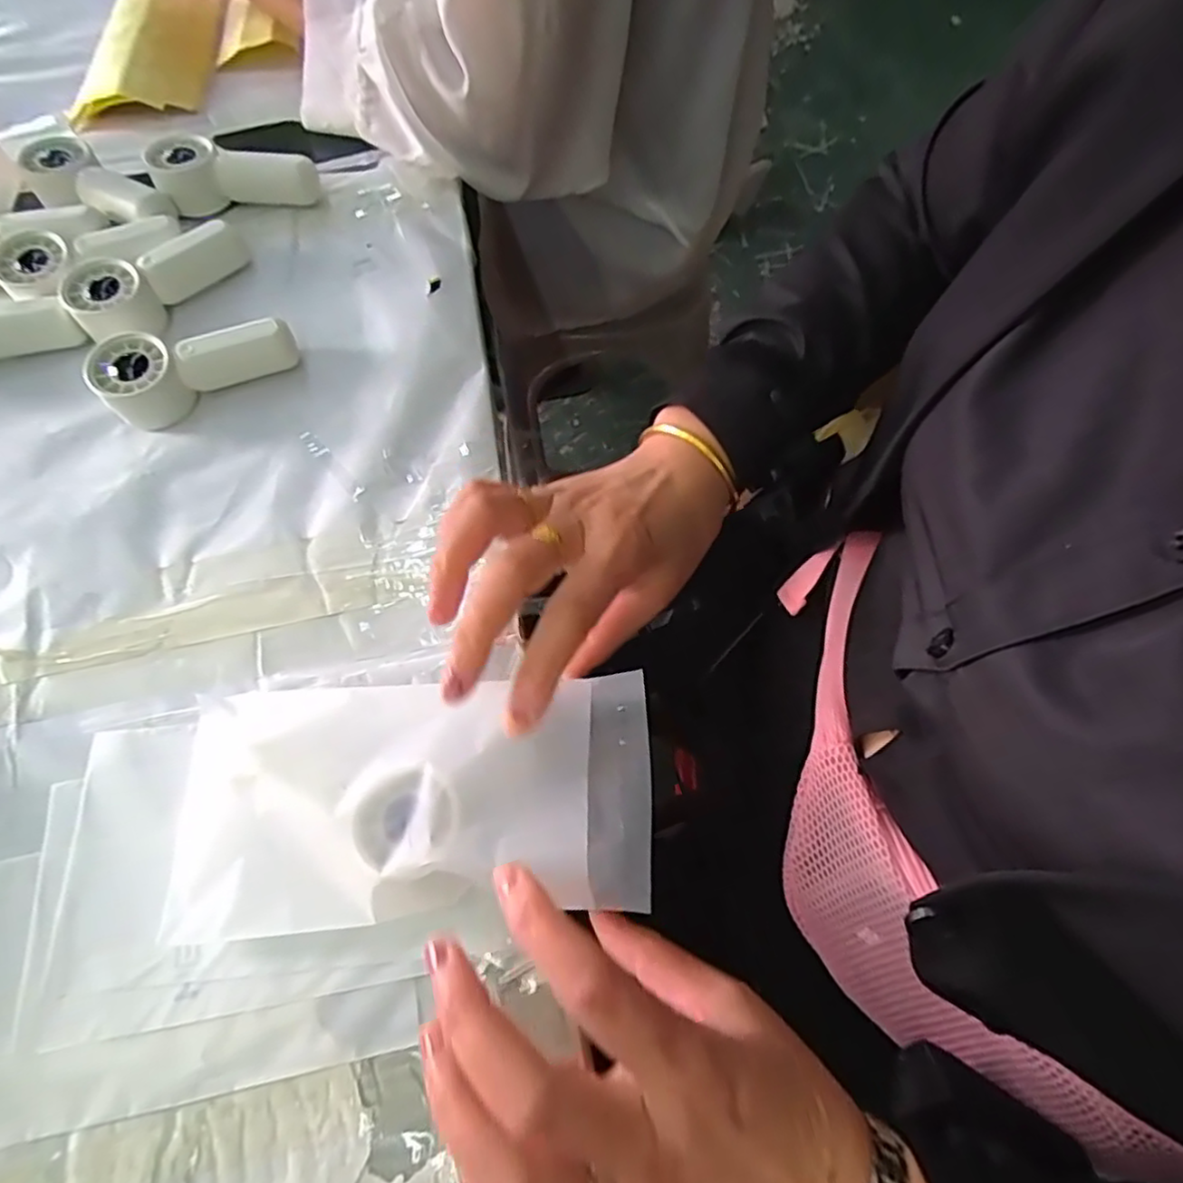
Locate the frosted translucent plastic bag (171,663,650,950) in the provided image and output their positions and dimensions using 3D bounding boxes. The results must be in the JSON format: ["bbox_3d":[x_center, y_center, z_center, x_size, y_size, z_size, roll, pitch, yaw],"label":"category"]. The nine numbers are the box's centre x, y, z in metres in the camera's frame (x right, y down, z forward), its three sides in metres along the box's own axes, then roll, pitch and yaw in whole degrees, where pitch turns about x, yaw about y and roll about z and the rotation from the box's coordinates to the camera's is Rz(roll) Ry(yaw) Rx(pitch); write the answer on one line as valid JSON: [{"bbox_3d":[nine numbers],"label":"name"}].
[{"bbox_3d":[-0.077,0.087,0.284,0.203,0.025,0.098,-5,67,1],"label":"frosted translucent plastic bag"}]

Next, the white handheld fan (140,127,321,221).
[{"bbox_3d":[-0.244,-0.290,0.457,0.103,0.033,0.042,-10,67,-2],"label":"white handheld fan"}]

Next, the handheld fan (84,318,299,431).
[{"bbox_3d":[-0.232,-0.133,0.393,0.106,0.034,0.038,-18,67,-6],"label":"handheld fan"}]

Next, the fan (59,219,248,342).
[{"bbox_3d":[-0.277,-0.200,0.423,0.043,0.032,0.107,39,73,17],"label":"fan"}]

